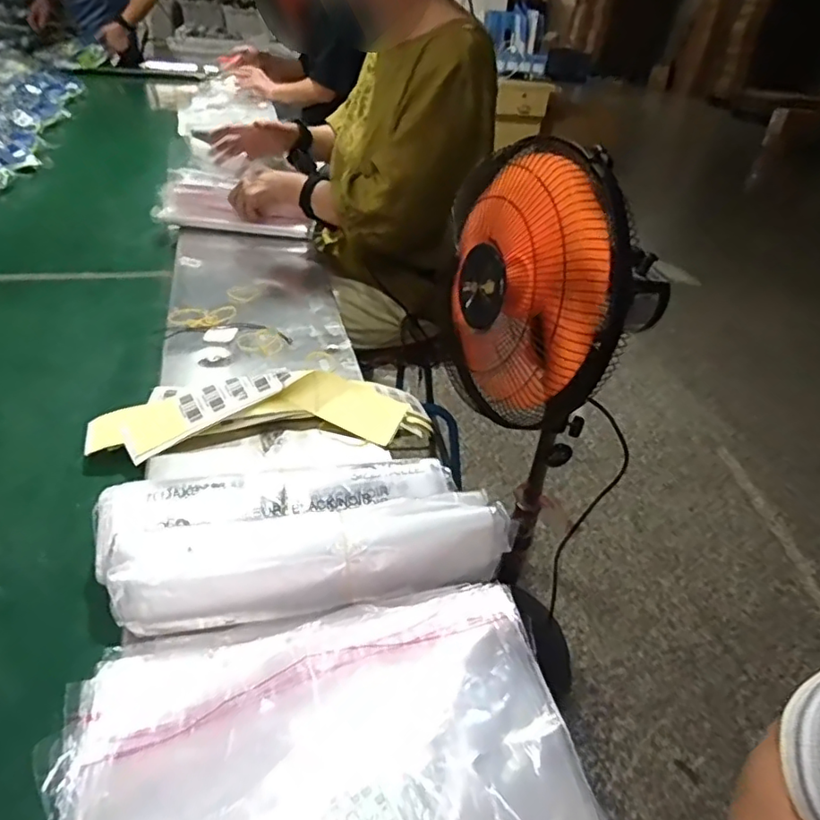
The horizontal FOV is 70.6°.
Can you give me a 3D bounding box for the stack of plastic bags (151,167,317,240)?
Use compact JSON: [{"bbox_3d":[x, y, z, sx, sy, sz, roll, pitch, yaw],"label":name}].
[{"bbox_3d":[-0.322,-0.383,1.082,0.295,0.029,0.136,11,64,0],"label":"stack of plastic bags"}]

